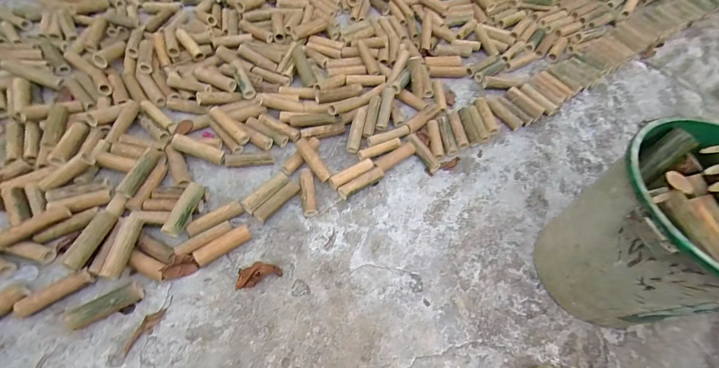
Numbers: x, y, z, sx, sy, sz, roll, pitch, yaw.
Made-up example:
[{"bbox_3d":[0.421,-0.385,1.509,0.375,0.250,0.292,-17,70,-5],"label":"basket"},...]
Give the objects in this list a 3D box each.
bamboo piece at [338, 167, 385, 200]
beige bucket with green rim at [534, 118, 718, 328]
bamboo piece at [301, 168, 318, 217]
[{"bbox_3d":[0.004,-0.004,1.291,0.190,0.036,0.053,-28,65,-20],"label":"bamboo piece"},{"bbox_3d":[0.785,0.158,0.921,0.406,0.491,0.398,2,56,-3],"label":"beige bucket with green rim"},{"bbox_3d":[-0.192,0.027,1.239,0.053,0.052,0.183,-7,59,-9],"label":"bamboo piece"}]

